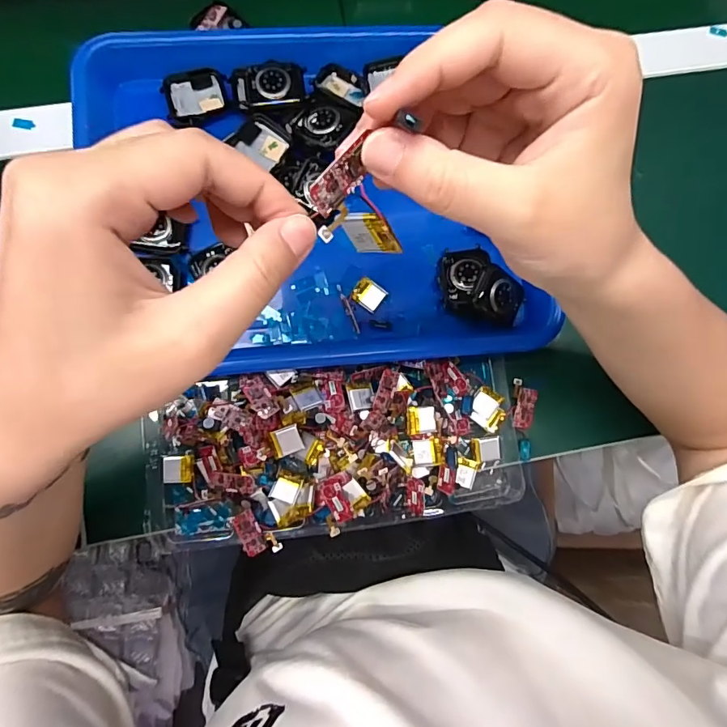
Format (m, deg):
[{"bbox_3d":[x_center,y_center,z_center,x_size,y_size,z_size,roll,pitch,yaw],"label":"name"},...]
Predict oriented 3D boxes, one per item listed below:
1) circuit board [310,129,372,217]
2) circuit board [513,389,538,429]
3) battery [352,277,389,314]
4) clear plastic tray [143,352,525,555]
[{"bbox_3d":[-0.006,-0.060,0.151,0.027,0.014,0.004,-46,59,0],"label":"circuit board"},{"bbox_3d":[0.119,0.033,0.343,0.015,0.005,0.029,15,81,-1],"label":"circuit board"},{"bbox_3d":[0.004,-0.050,0.334,0.021,0.004,0.019,36,81,2],"label":"battery"},{"bbox_3d":[-0.019,0.059,0.327,0.266,0.035,0.116,-7,82,-5],"label":"clear plastic tray"}]

